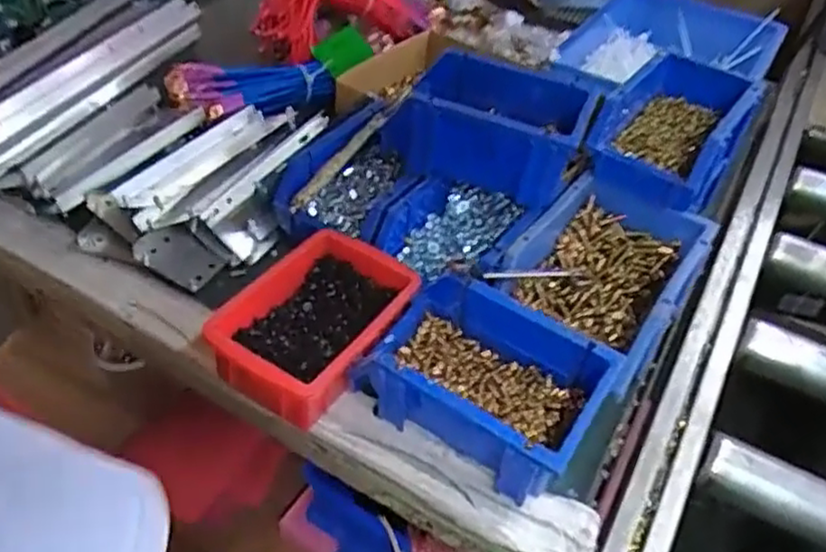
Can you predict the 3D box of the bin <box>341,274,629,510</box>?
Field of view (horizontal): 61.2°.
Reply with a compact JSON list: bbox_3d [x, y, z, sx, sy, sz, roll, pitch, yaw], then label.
[{"bbox_3d":[0.048,0.075,0.486,0.157,0.073,0.101,28,51,24],"label":"bin"}]

